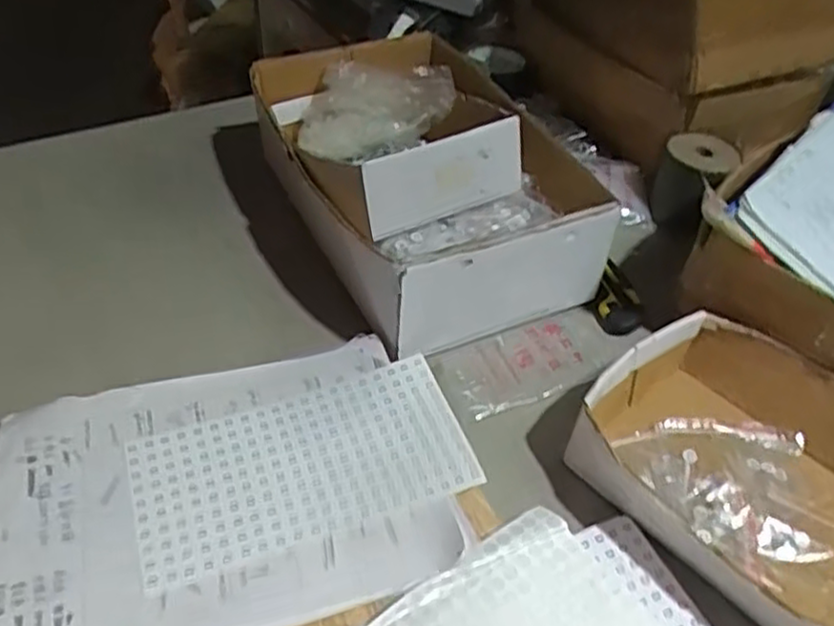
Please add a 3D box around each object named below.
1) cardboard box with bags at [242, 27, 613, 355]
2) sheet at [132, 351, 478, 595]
[{"bbox_3d":[-0.003,-0.144,0.686,0.218,0.124,0.356,-20,50,-22],"label":"cardboard box with bags"},{"bbox_3d":[-0.082,0.107,0.528,0.230,0.010,0.122,-15,49,-14],"label":"sheet"}]

